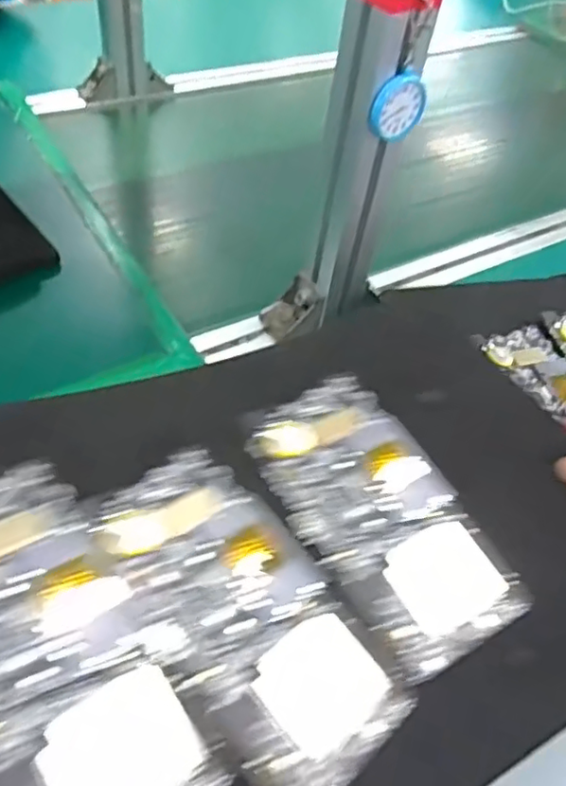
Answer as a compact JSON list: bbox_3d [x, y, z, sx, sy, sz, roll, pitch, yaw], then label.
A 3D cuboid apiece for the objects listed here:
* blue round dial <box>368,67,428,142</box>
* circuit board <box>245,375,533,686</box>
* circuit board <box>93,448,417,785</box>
[{"bbox_3d":[0.074,-0.183,0.388,0.041,0.043,0.005,-18,54,-20],"label":"blue round dial"},{"bbox_3d":[0.050,0.059,0.311,0.082,0.012,0.150,-25,57,-25],"label":"circuit board"},{"bbox_3d":[-0.016,0.090,0.263,0.073,0.011,0.154,-29,59,-27],"label":"circuit board"}]

